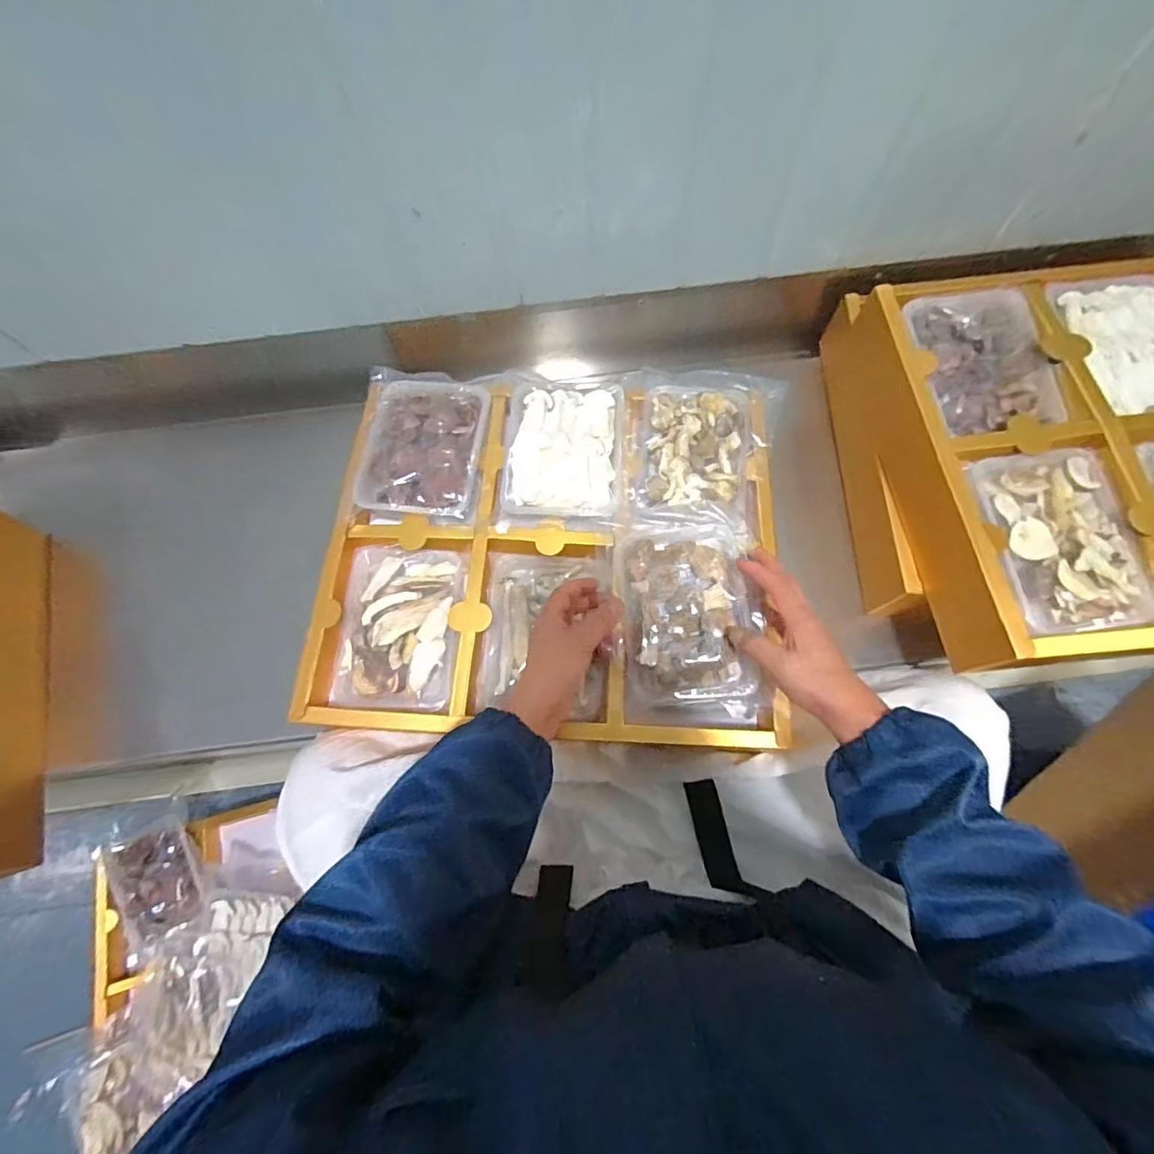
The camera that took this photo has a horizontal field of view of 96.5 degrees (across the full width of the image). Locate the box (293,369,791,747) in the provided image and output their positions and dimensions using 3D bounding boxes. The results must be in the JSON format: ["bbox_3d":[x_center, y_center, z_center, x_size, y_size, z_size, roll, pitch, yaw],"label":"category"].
[{"bbox_3d":[-0.022,-0.046,0.520,0.436,0.054,0.389,3,72,2],"label":"box"}]

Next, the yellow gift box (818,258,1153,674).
[{"bbox_3d":[0.545,-0.115,0.521,0.453,0.145,0.386,-3,71,0],"label":"yellow gift box"}]

